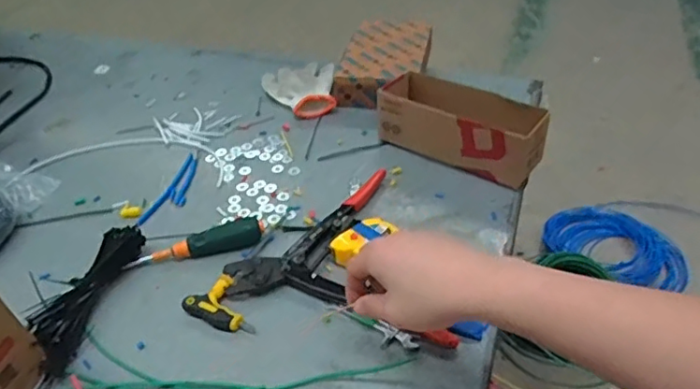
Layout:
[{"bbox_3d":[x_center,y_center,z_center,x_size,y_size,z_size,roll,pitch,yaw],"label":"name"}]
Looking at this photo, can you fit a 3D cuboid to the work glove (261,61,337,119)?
[{"bbox_3d":[-0.086,-0.185,0.999,0.120,0.034,0.157,-7,40,-3],"label":"work glove"}]

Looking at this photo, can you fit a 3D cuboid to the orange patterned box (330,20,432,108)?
[{"bbox_3d":[0.064,-0.226,1.005,0.141,0.059,0.240,5,39,12],"label":"orange patterned box"}]

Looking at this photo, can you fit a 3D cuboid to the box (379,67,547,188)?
[{"bbox_3d":[0.152,-0.095,0.817,0.232,0.082,0.097,23,45,30],"label":"box"}]

